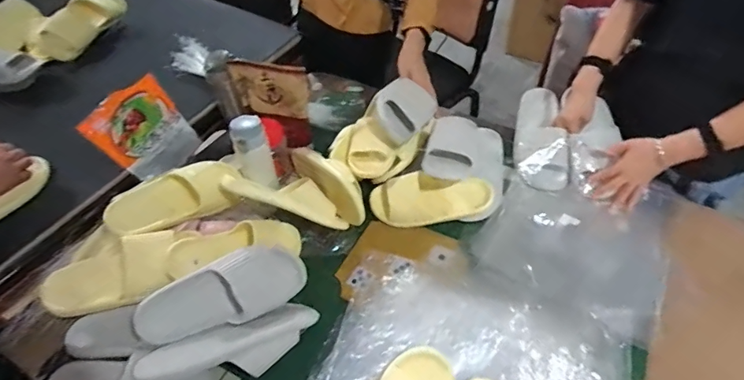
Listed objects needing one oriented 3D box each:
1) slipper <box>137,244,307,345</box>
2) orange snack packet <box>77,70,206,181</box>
[{"bbox_3d":[-0.248,0.180,0.760,0.269,0.075,0.125,-27,90,-18],"label":"slipper"},{"bbox_3d":[-0.471,-0.119,0.952,0.034,0.203,0.169,22,64,37],"label":"orange snack packet"}]

